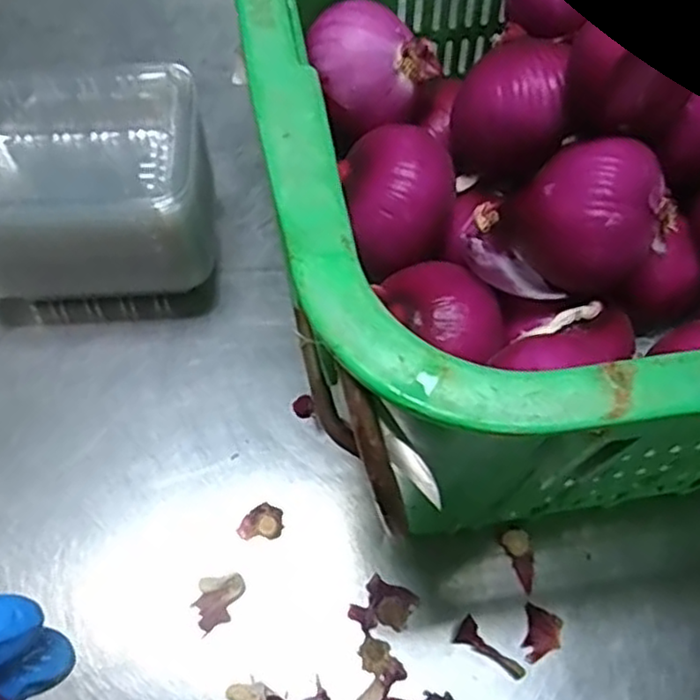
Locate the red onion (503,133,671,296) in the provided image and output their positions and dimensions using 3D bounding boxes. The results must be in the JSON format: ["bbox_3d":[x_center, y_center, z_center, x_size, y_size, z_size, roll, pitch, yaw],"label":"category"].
[{"bbox_3d":[0.151,-0.086,0.438,0.085,0.066,0.075,42,70,18],"label":"red onion"}]

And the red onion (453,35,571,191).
[{"bbox_3d":[0.108,-0.164,0.482,0.070,0.076,0.073,0,64,-1],"label":"red onion"}]

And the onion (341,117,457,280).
[{"bbox_3d":[0.034,-0.102,0.481,0.080,0.069,0.079,0,64,-1],"label":"onion"}]

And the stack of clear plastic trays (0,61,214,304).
[{"bbox_3d":[-0.199,-0.117,0.523,0.181,0.136,0.169,-11,64,-6],"label":"stack of clear plastic trays"}]

